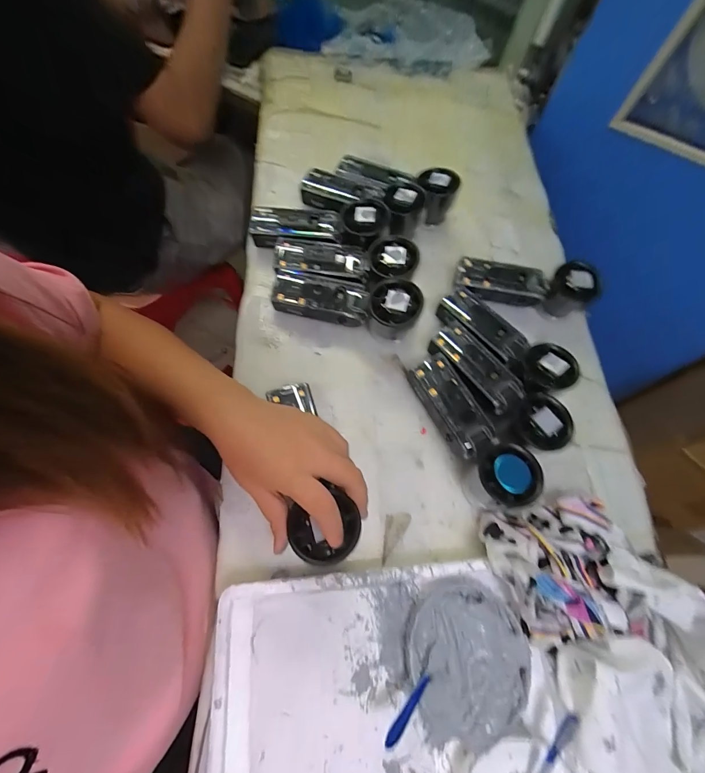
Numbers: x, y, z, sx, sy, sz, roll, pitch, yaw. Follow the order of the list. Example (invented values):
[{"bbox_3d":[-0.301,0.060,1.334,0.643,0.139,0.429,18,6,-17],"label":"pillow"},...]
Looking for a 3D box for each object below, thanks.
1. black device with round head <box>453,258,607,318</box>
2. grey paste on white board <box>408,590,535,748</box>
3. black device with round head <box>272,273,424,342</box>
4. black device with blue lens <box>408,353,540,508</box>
[{"bbox_3d":[0.212,-0.129,0.436,0.166,0.055,0.054,10,63,-2],"label":"black device with round head"},{"bbox_3d":[0.093,0.218,0.276,0.096,0.013,0.099,3,63,-6],"label":"grey paste on white board"},{"bbox_3d":[-0.009,-0.095,0.399,0.170,0.048,0.054,14,63,0],"label":"black device with round head"},{"bbox_3d":[0.116,0.042,0.351,0.055,0.038,0.165,-26,70,-18],"label":"black device with blue lens"}]

